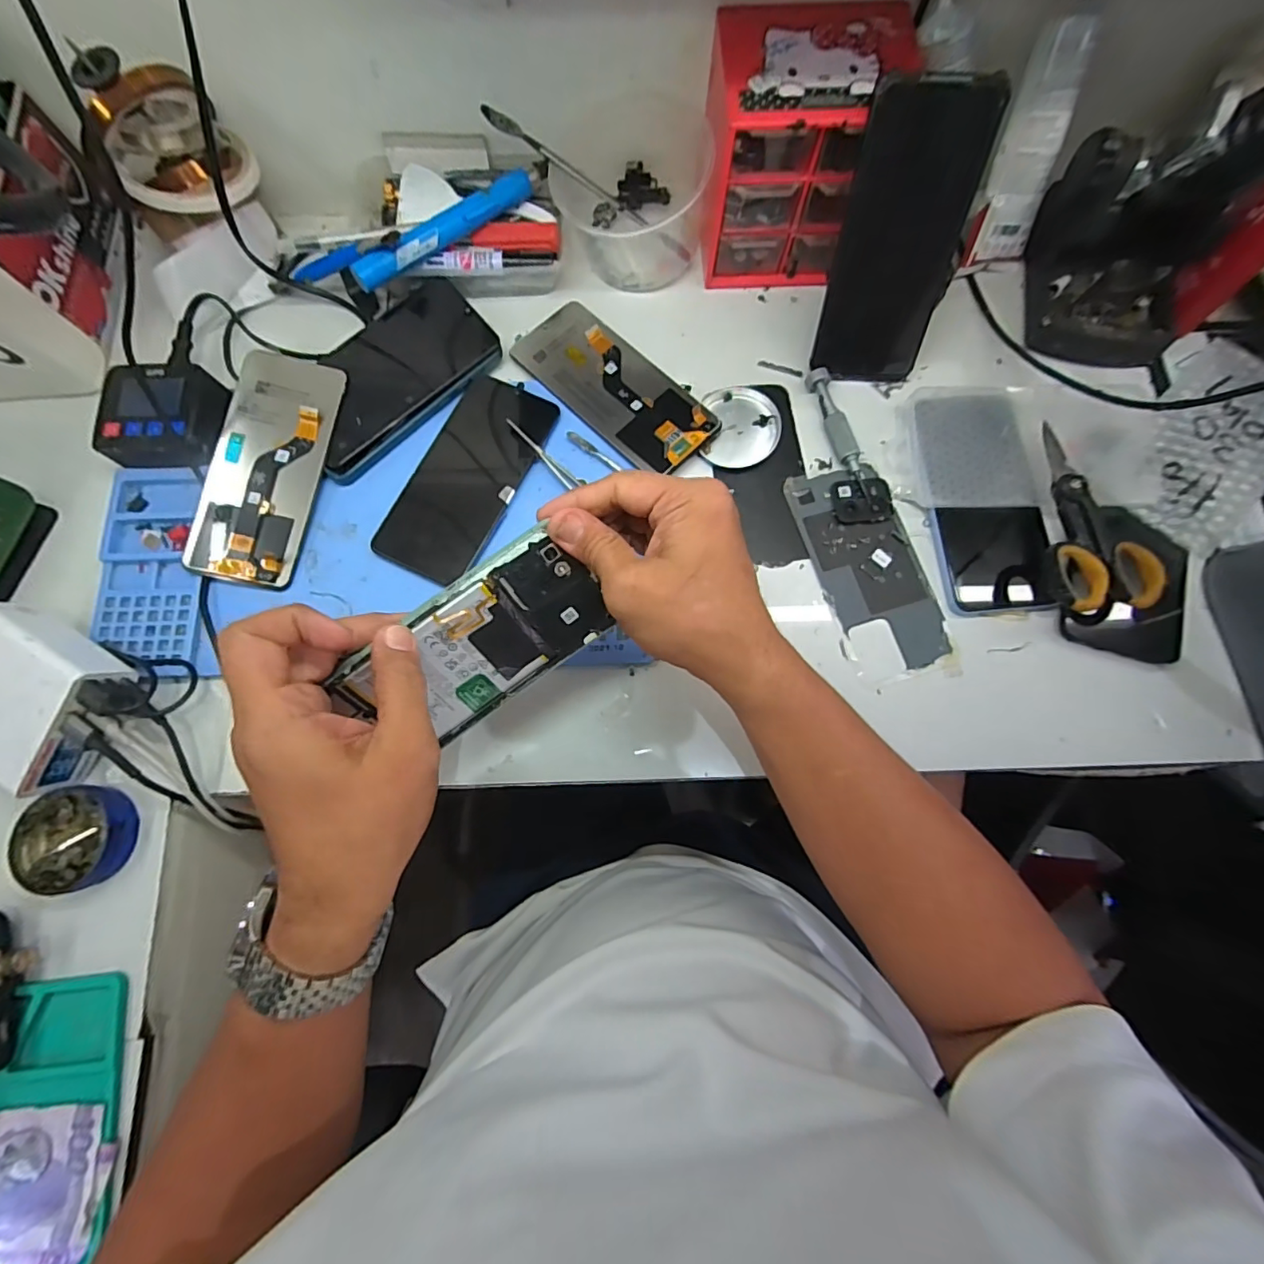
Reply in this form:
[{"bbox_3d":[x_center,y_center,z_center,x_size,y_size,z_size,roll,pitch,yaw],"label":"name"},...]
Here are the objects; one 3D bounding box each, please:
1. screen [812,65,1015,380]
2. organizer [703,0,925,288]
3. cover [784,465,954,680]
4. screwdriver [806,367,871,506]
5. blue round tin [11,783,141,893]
[{"bbox_3d":[0.184,-0.265,0.374,0.082,0.167,0.012,1,45,1],"label":"screen"},{"bbox_3d":[0.121,-0.353,0.403,0.130,0.121,0.105,-1,77,0],"label":"organizer"},{"bbox_3d":[0.173,-0.047,0.395,0.076,0.007,0.157,-15,78,-3],"label":"cover"},{"bbox_3d":[0.160,-0.151,0.412,0.016,0.013,0.112,-19,78,-4],"label":"screwdriver"},{"bbox_3d":[-0.351,0.130,0.342,0.058,0.022,0.062,0,77,1],"label":"blue round tin"}]

